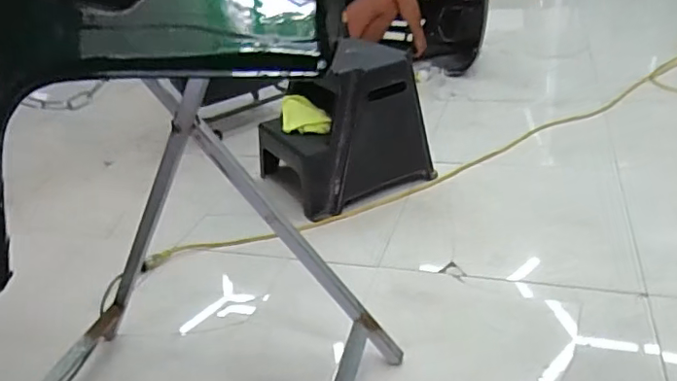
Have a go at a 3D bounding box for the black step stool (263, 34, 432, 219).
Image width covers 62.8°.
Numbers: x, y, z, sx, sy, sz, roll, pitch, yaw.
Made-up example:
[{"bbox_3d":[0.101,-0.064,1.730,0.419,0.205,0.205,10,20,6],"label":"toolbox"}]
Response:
[{"bbox_3d":[-0.009,-0.221,1.765,0.451,0.392,0.410,-20,31,-24],"label":"black step stool"}]

